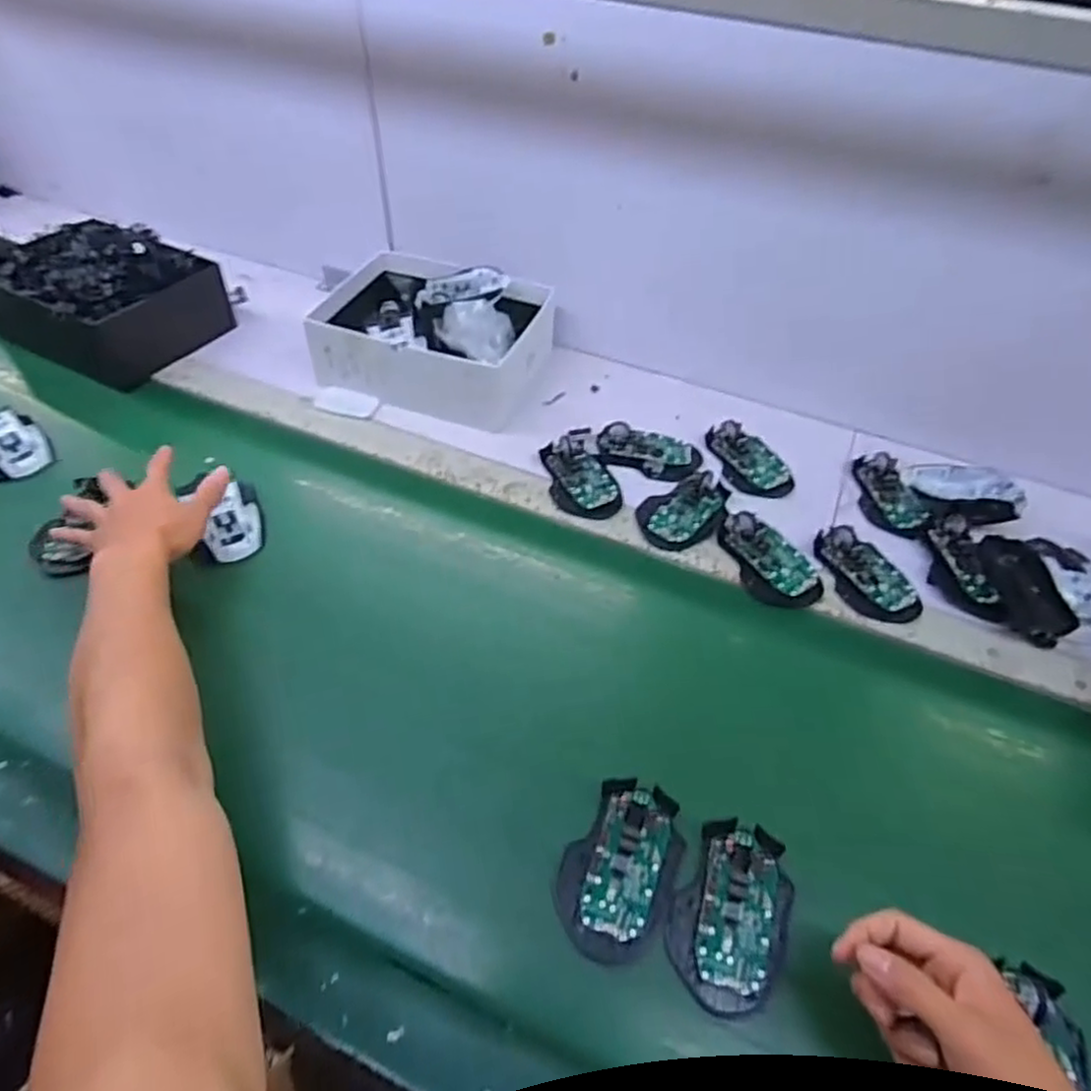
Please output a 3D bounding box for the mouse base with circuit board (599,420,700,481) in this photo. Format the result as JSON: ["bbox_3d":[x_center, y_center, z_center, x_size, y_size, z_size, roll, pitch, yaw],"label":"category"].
[{"bbox_3d":[0.116,-0.112,0.770,0.114,0.022,0.063,13,50,8],"label":"mouse base with circuit board"}]

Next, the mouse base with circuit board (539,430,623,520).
[{"bbox_3d":[0.036,-0.080,0.740,0.068,0.023,0.124,-12,51,-13],"label":"mouse base with circuit board"}]

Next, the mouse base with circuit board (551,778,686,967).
[{"bbox_3d":[0.051,0.222,0.482,0.076,0.016,0.113,19,51,13],"label":"mouse base with circuit board"}]

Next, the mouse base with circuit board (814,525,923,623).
[{"bbox_3d":[0.310,0.024,0.667,0.065,0.021,0.106,-9,51,-11],"label":"mouse base with circuit board"}]

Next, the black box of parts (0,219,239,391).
[{"bbox_3d":[-0.547,-0.310,0.858,0.240,0.111,0.188,23,52,16],"label":"black box of parts"}]

